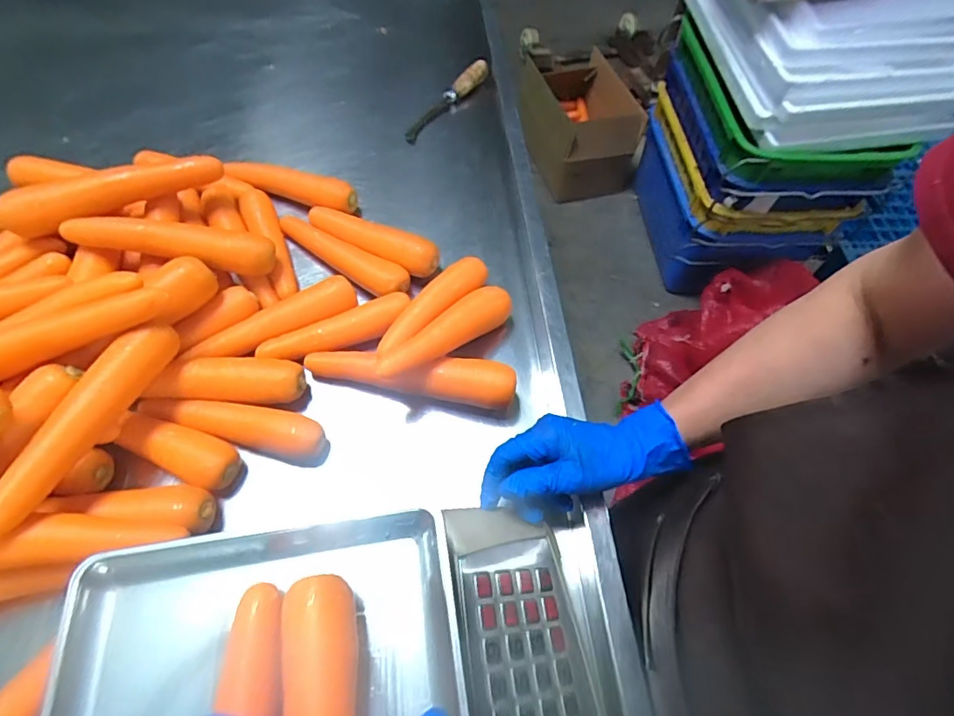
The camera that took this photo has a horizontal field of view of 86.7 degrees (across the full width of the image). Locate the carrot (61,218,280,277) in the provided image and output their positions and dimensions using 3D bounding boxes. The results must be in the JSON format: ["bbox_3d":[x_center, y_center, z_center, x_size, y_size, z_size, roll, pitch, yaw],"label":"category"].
[{"bbox_3d":[-0.332,-0.123,0.559,0.208,0.057,0.048,4,59,0],"label":"carrot"}]

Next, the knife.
[{"bbox_3d":[-0.050,-0.397,0.788,0.030,0.032,0.212,26,62,12],"label":"knife"}]

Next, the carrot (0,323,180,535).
[{"bbox_3d":[-0.329,0.048,0.424,0.035,0.037,0.206,19,60,8],"label":"carrot"}]

